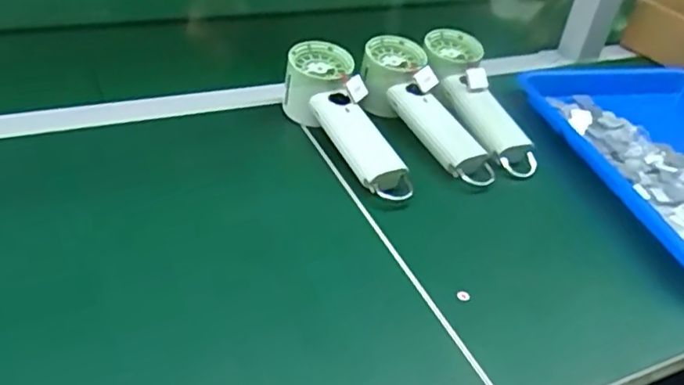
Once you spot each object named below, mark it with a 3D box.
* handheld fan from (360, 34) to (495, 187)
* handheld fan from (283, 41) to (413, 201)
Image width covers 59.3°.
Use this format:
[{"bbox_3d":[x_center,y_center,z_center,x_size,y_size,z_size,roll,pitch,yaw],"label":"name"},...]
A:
[{"bbox_3d":[0.080,-0.078,0.591,0.067,0.058,0.196,-15,56,-26],"label":"handheld fan"},{"bbox_3d":[0.000,-0.068,0.552,0.069,0.063,0.185,-9,40,-20],"label":"handheld fan"}]

